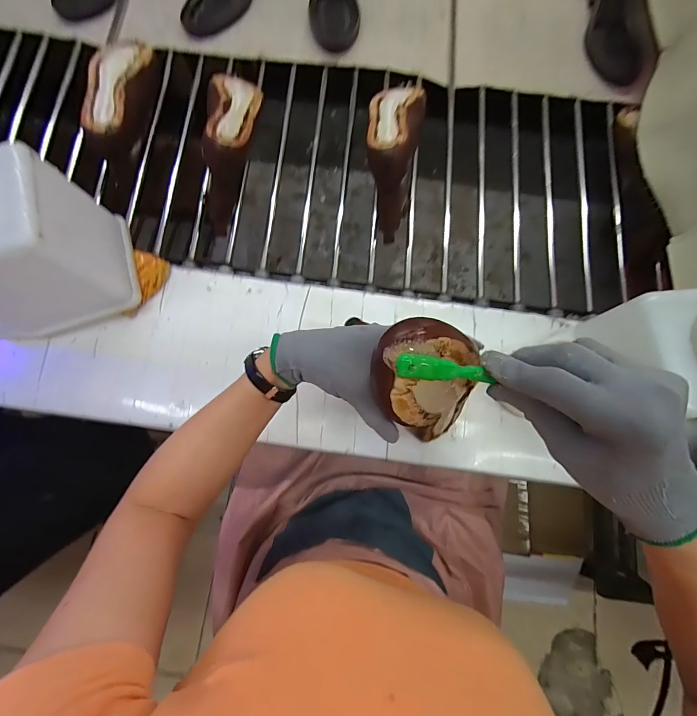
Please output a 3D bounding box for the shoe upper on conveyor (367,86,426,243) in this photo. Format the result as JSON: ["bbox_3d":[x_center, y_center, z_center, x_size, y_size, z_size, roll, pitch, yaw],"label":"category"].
[{"bbox_3d":[0.068,-0.322,0.565,0.079,0.127,0.235,9,77,2],"label":"shoe upper on conveyor"}]

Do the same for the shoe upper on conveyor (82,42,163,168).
[{"bbox_3d":[-0.385,-0.439,0.613,0.079,0.102,0.224,1,77,0],"label":"shoe upper on conveyor"}]

